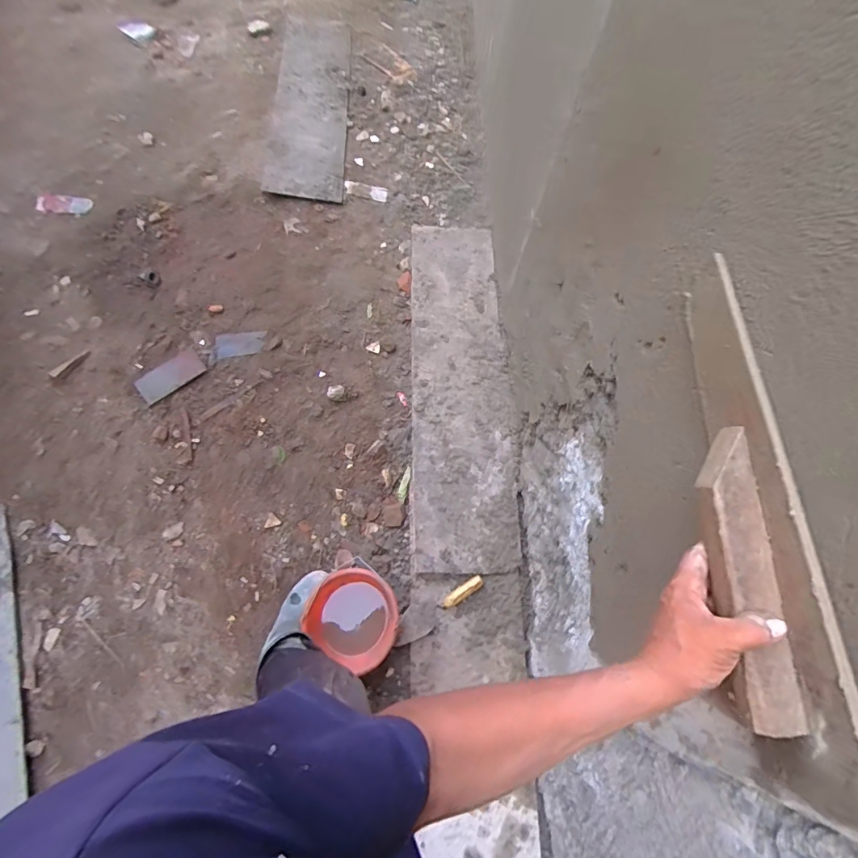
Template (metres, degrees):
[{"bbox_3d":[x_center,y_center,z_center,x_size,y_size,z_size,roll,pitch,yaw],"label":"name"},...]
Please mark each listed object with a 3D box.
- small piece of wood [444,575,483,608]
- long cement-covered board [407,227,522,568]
[{"bbox_3d":[0.095,0.451,1.255,0.121,0.019,0.034,-32,74,-14],"label":"small piece of wood"},{"bbox_3d":[0.109,-0.176,1.498,0.327,0.041,1.229,0,70,-1],"label":"long cement-covered board"}]

